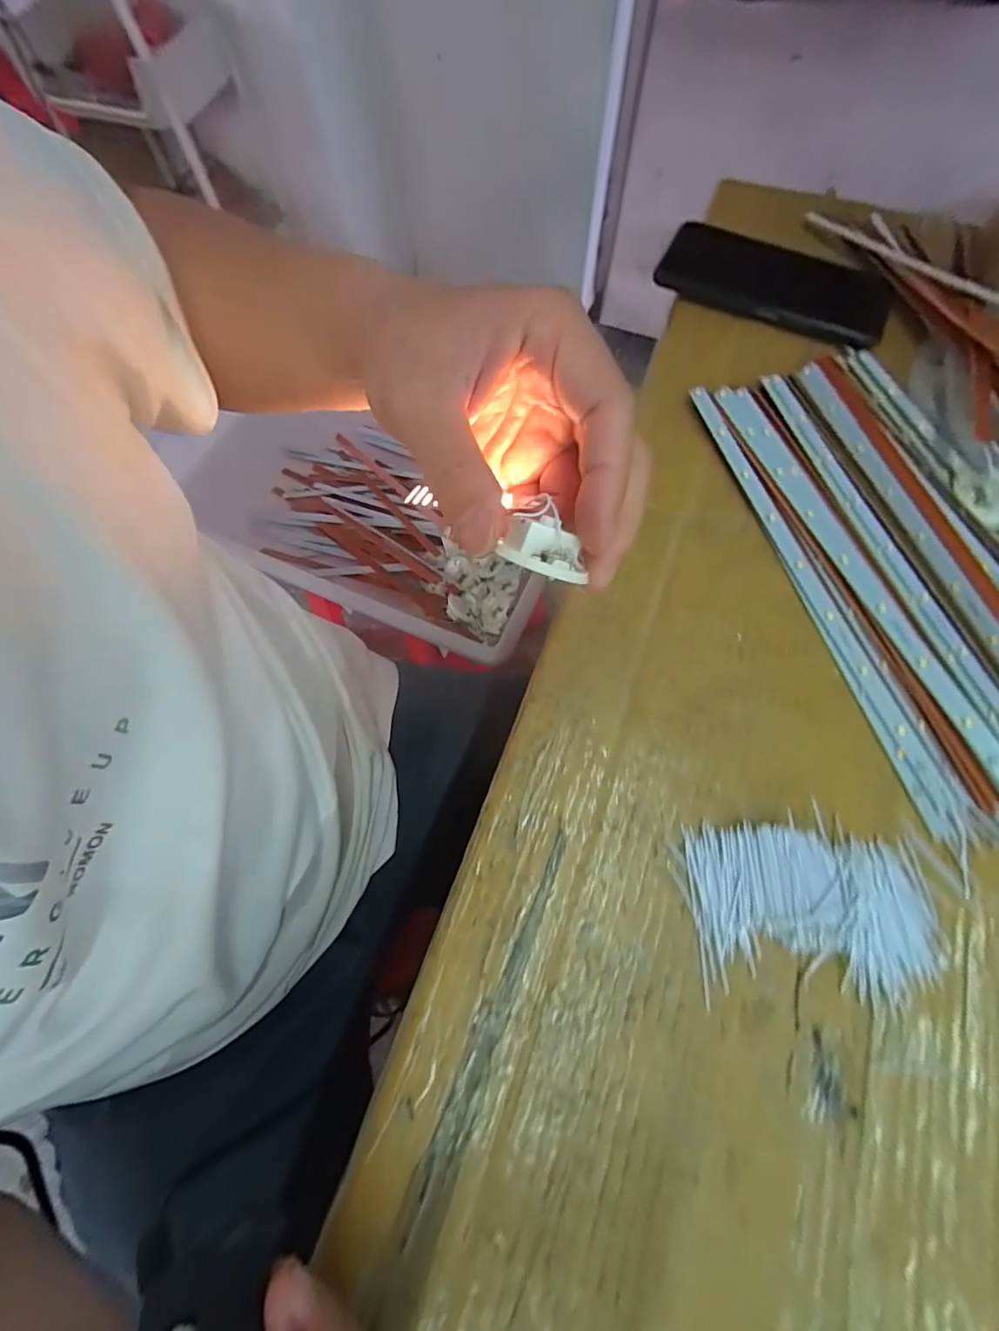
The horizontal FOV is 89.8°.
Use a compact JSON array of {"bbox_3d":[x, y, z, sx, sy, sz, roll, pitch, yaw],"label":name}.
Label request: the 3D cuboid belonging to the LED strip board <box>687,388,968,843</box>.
[{"bbox_3d":[0.172,-0.047,0.281,0.018,0.005,0.282,-19,71,3],"label":"LED strip board"}]

